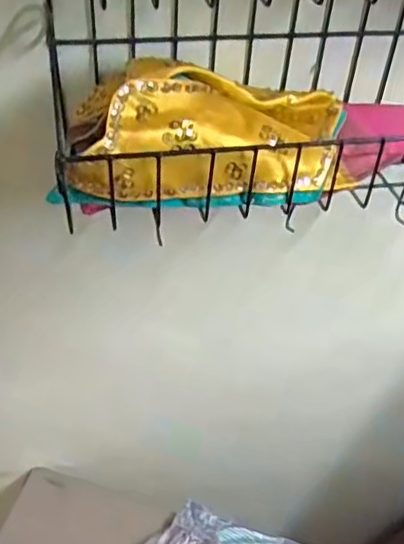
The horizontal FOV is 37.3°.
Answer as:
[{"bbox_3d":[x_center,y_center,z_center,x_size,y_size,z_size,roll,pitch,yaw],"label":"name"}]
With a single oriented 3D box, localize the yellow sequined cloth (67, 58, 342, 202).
[{"bbox_3d":[0.011,-0.090,0.361,0.174,0.055,0.074,-5,44,-13],"label":"yellow sequined cloth"}]

